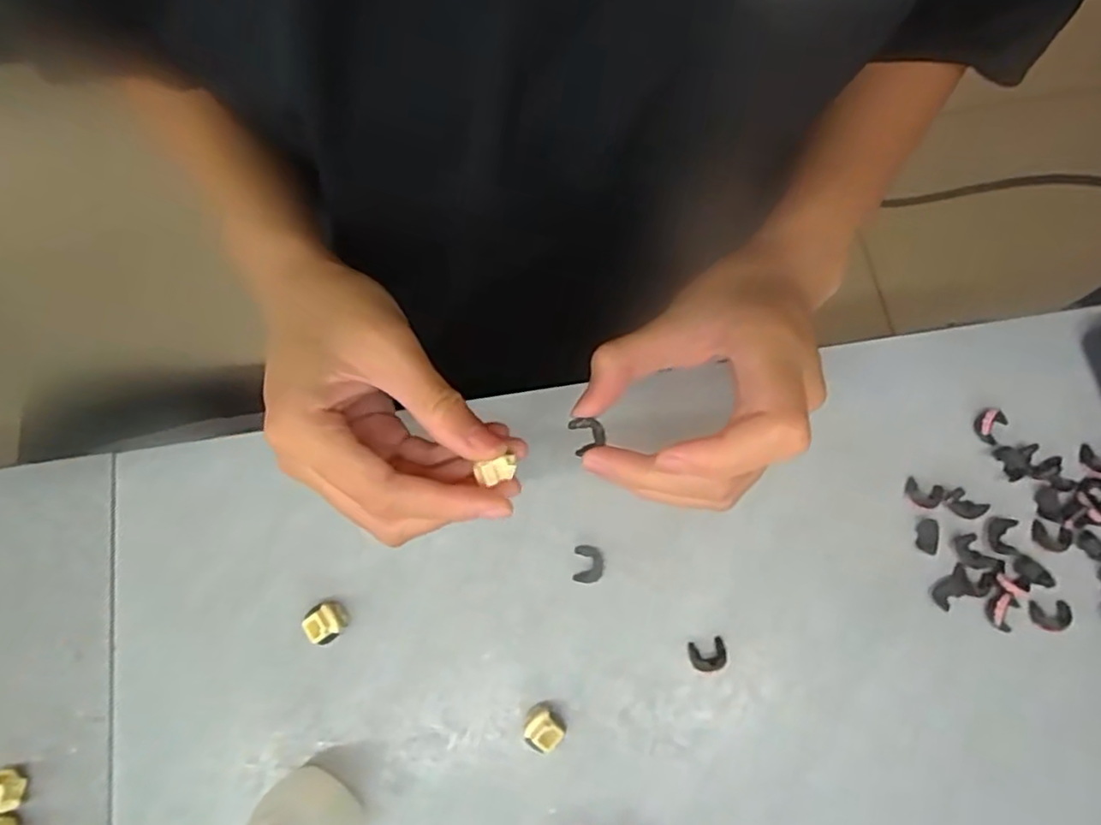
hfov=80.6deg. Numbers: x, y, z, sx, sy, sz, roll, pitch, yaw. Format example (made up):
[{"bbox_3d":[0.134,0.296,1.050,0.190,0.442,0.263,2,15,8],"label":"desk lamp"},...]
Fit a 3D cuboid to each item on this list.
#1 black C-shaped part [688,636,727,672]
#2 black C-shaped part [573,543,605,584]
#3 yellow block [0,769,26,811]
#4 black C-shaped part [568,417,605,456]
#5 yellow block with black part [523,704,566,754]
[{"bbox_3d":[0.068,0.105,0.280,0.015,0.007,0.013,-12,73,-3],"label":"black C-shaped part"},{"bbox_3d":[0.017,0.068,0.292,0.013,0.004,0.016,4,76,1],"label":"black C-shaped part"},{"bbox_3d":[-0.226,0.156,0.267,0.012,0.013,0.015,-4,76,-1],"label":"yellow block"},{"bbox_3d":[0.014,0.008,0.248,0.012,0.007,0.013,-17,74,-5],"label":"black C-shaped part"},{"bbox_3d":[-0.003,0.132,0.272,0.017,0.014,0.016,42,79,9],"label":"yellow block with black part"}]

